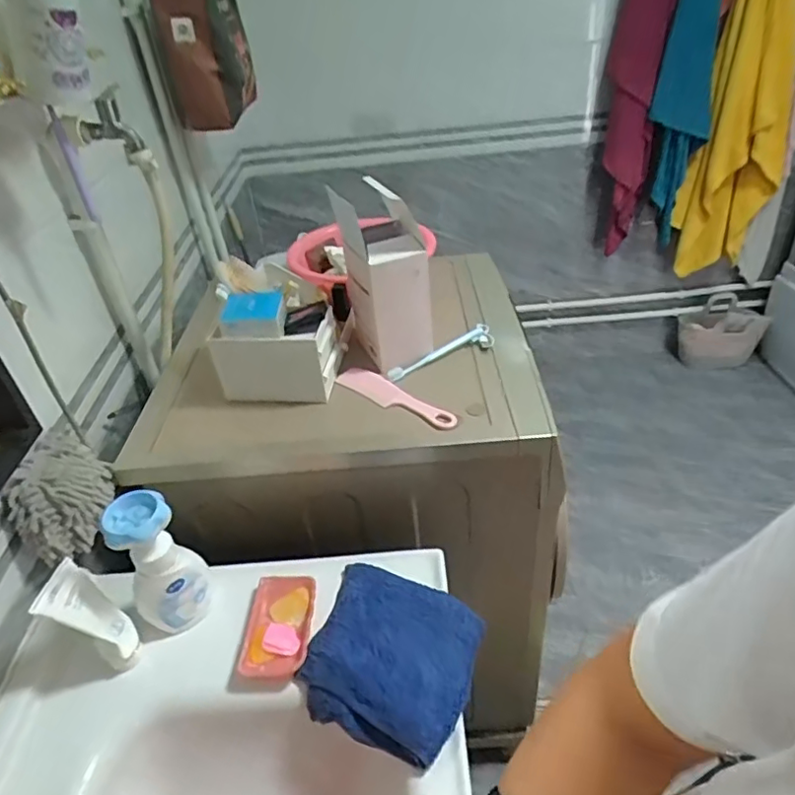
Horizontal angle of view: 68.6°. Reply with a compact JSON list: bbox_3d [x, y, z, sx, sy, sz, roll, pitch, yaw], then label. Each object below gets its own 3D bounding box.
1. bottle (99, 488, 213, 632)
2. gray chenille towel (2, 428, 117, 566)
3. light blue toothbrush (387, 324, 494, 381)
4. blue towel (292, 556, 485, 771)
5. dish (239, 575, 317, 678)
[{"bbox_3d":[-0.281,0.198,0.694,0.086,0.183,0.062,-25,40,-23],"label":"bottle"},{"bbox_3d":[-0.419,0.121,0.737,0.064,0.118,0.135,3,38,13],"label":"gray chenille towel"},{"bbox_3d":[0.076,-0.068,0.944,0.198,0.013,0.043,-28,68,-20],"label":"light blue toothbrush"},{"bbox_3d":[-0.006,0.293,0.670,0.186,0.031,0.186,10,40,21],"label":"blue towel"},{"bbox_3d":[-0.143,0.277,0.713,0.079,0.018,0.132,-3,37,5],"label":"dish"}]

